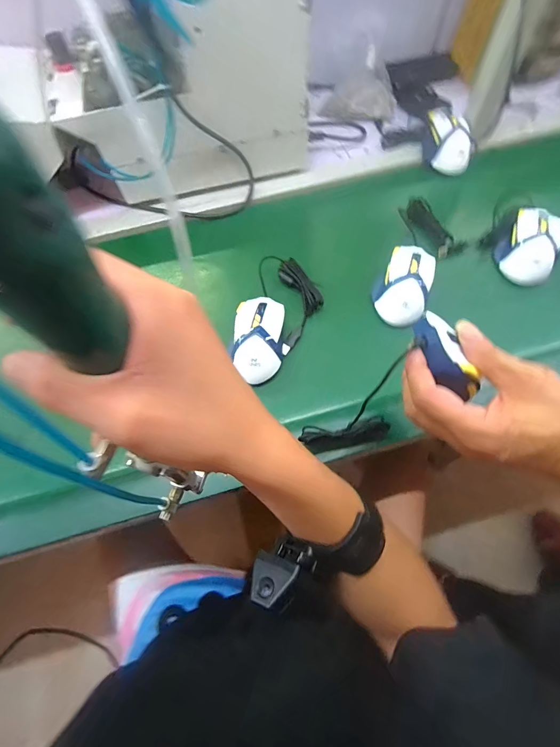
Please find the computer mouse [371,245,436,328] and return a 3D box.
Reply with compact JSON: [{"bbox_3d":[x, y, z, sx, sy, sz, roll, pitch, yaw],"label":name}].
[{"bbox_3d":[0.174,-0.125,0.485,0.073,0.049,0.122,23,68,13],"label":"computer mouse"}]

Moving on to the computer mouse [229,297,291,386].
[{"bbox_3d":[-0.026,-0.045,0.451,0.067,0.039,0.121,5,65,5],"label":"computer mouse"}]

